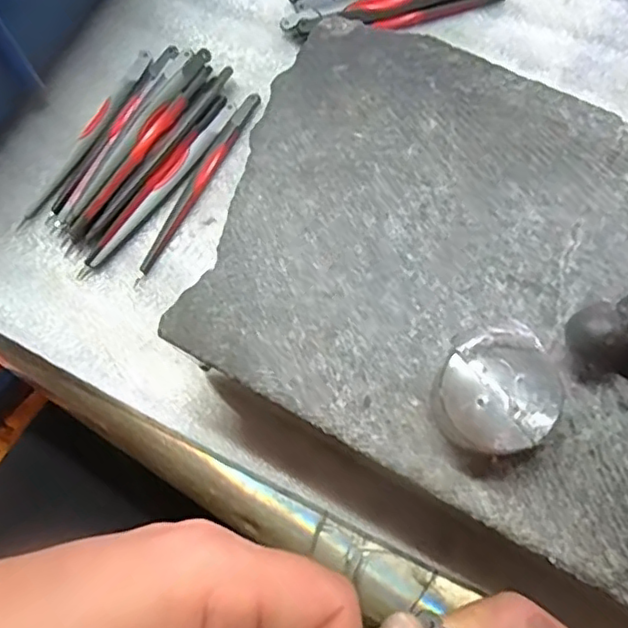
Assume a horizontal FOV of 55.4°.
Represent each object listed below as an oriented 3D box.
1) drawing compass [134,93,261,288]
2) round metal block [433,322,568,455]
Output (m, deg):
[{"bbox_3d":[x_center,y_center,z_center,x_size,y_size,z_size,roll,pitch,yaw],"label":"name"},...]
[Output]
[{"bbox_3d":[-0.054,-0.061,0.279,0.010,0.004,0.107,27,75,10],"label":"drawing compass"},{"bbox_3d":[0.053,0.026,0.181,0.037,0.022,0.033,-36,74,-9],"label":"round metal block"}]

